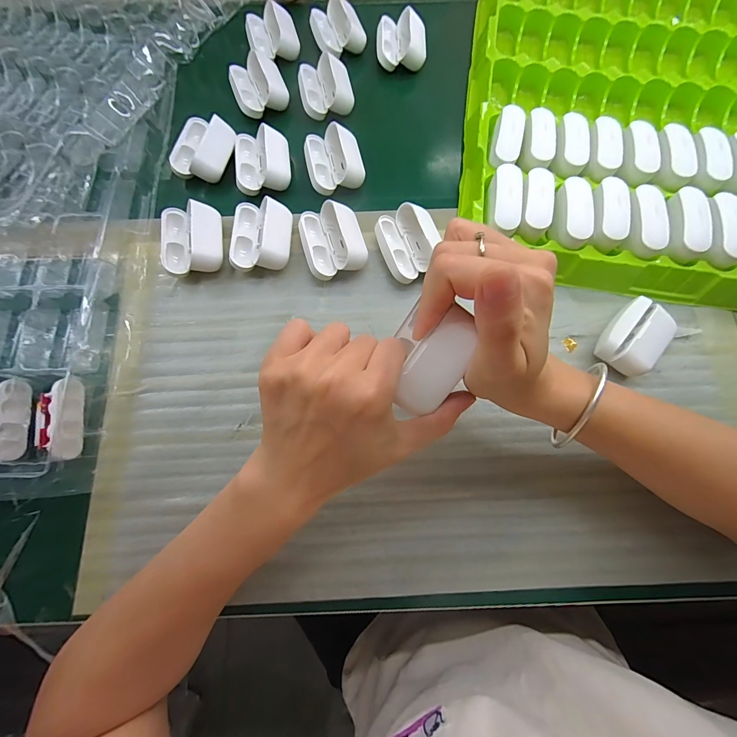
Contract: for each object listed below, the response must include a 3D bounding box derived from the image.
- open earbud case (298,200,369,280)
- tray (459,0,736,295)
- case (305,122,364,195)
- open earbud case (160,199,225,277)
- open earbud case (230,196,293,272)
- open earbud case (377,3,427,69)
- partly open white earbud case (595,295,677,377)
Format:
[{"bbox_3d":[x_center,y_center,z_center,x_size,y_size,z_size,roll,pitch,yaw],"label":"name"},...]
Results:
[{"bbox_3d":[-0.032,-0.115,0.296,0.053,0.030,0.065,-16,76,-4],"label":"open earbud case"},{"bbox_3d":[0.414,-0.261,0.328,0.610,0.039,0.442,9,76,2],"label":"tray"},{"bbox_3d":[-0.034,-0.207,0.333,0.053,0.036,0.063,-14,76,-4],"label":"case"},{"bbox_3d":[-0.159,-0.116,0.297,0.051,0.032,0.066,-7,76,-2],"label":"open earbud case"},{"bbox_3d":[-0.096,-0.119,0.299,0.050,0.030,0.063,1,75,0],"label":"open earbud case"},{"bbox_3d":[0.037,-0.364,0.368,0.055,0.031,0.061,0,75,0],"label":"open earbud case"},{"bbox_3d":[0.221,-0.025,0.275,0.060,0.023,0.045,-41,79,-10],"label":"partly open white earbud case"}]

